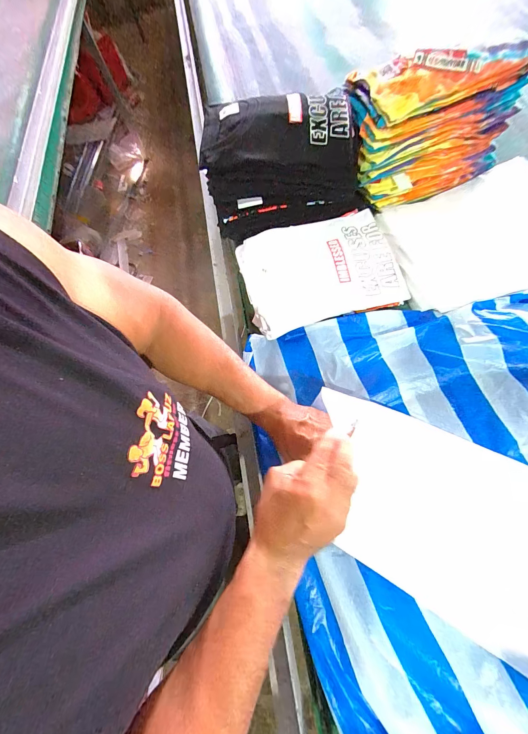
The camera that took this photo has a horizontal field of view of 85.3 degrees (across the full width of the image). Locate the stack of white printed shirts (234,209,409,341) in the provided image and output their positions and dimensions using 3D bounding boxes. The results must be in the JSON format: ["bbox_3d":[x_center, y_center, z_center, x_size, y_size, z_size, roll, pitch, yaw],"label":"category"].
[{"bbox_3d":[0.104,-0.196,0.573,0.292,0.058,0.230,-16,66,1],"label":"stack of white printed shirts"}]

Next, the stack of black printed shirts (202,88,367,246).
[{"bbox_3d":[0.045,-0.398,0.584,0.306,0.177,0.162,-6,66,5],"label":"stack of black printed shirts"}]

